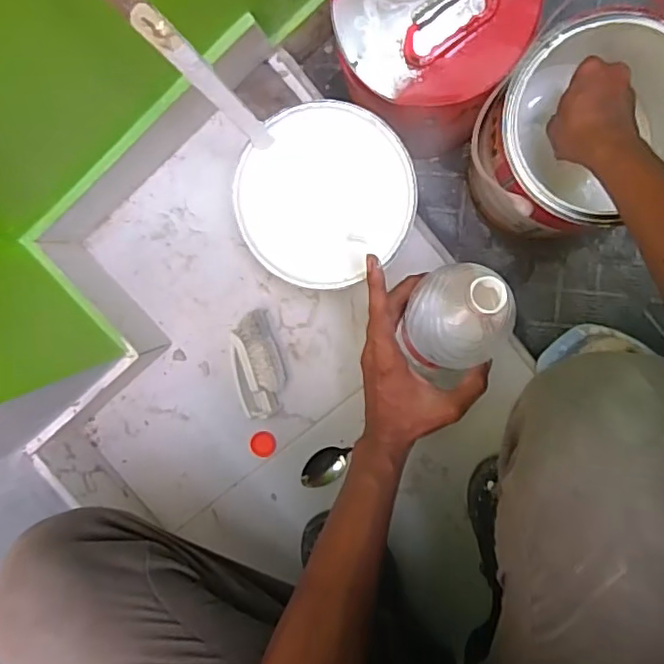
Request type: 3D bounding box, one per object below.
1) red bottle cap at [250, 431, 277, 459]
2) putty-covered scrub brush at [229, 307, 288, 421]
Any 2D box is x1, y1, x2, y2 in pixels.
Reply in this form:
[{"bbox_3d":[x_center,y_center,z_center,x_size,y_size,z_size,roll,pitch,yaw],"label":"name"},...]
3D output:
[{"bbox_3d":[-0.084,0.139,0.702,0.031,0.006,0.032,1,98,6],"label":"red bottle cap"},{"bbox_3d":[-0.089,0.039,0.669,0.061,0.043,0.128,-6,98,7],"label":"putty-covered scrub brush"}]

